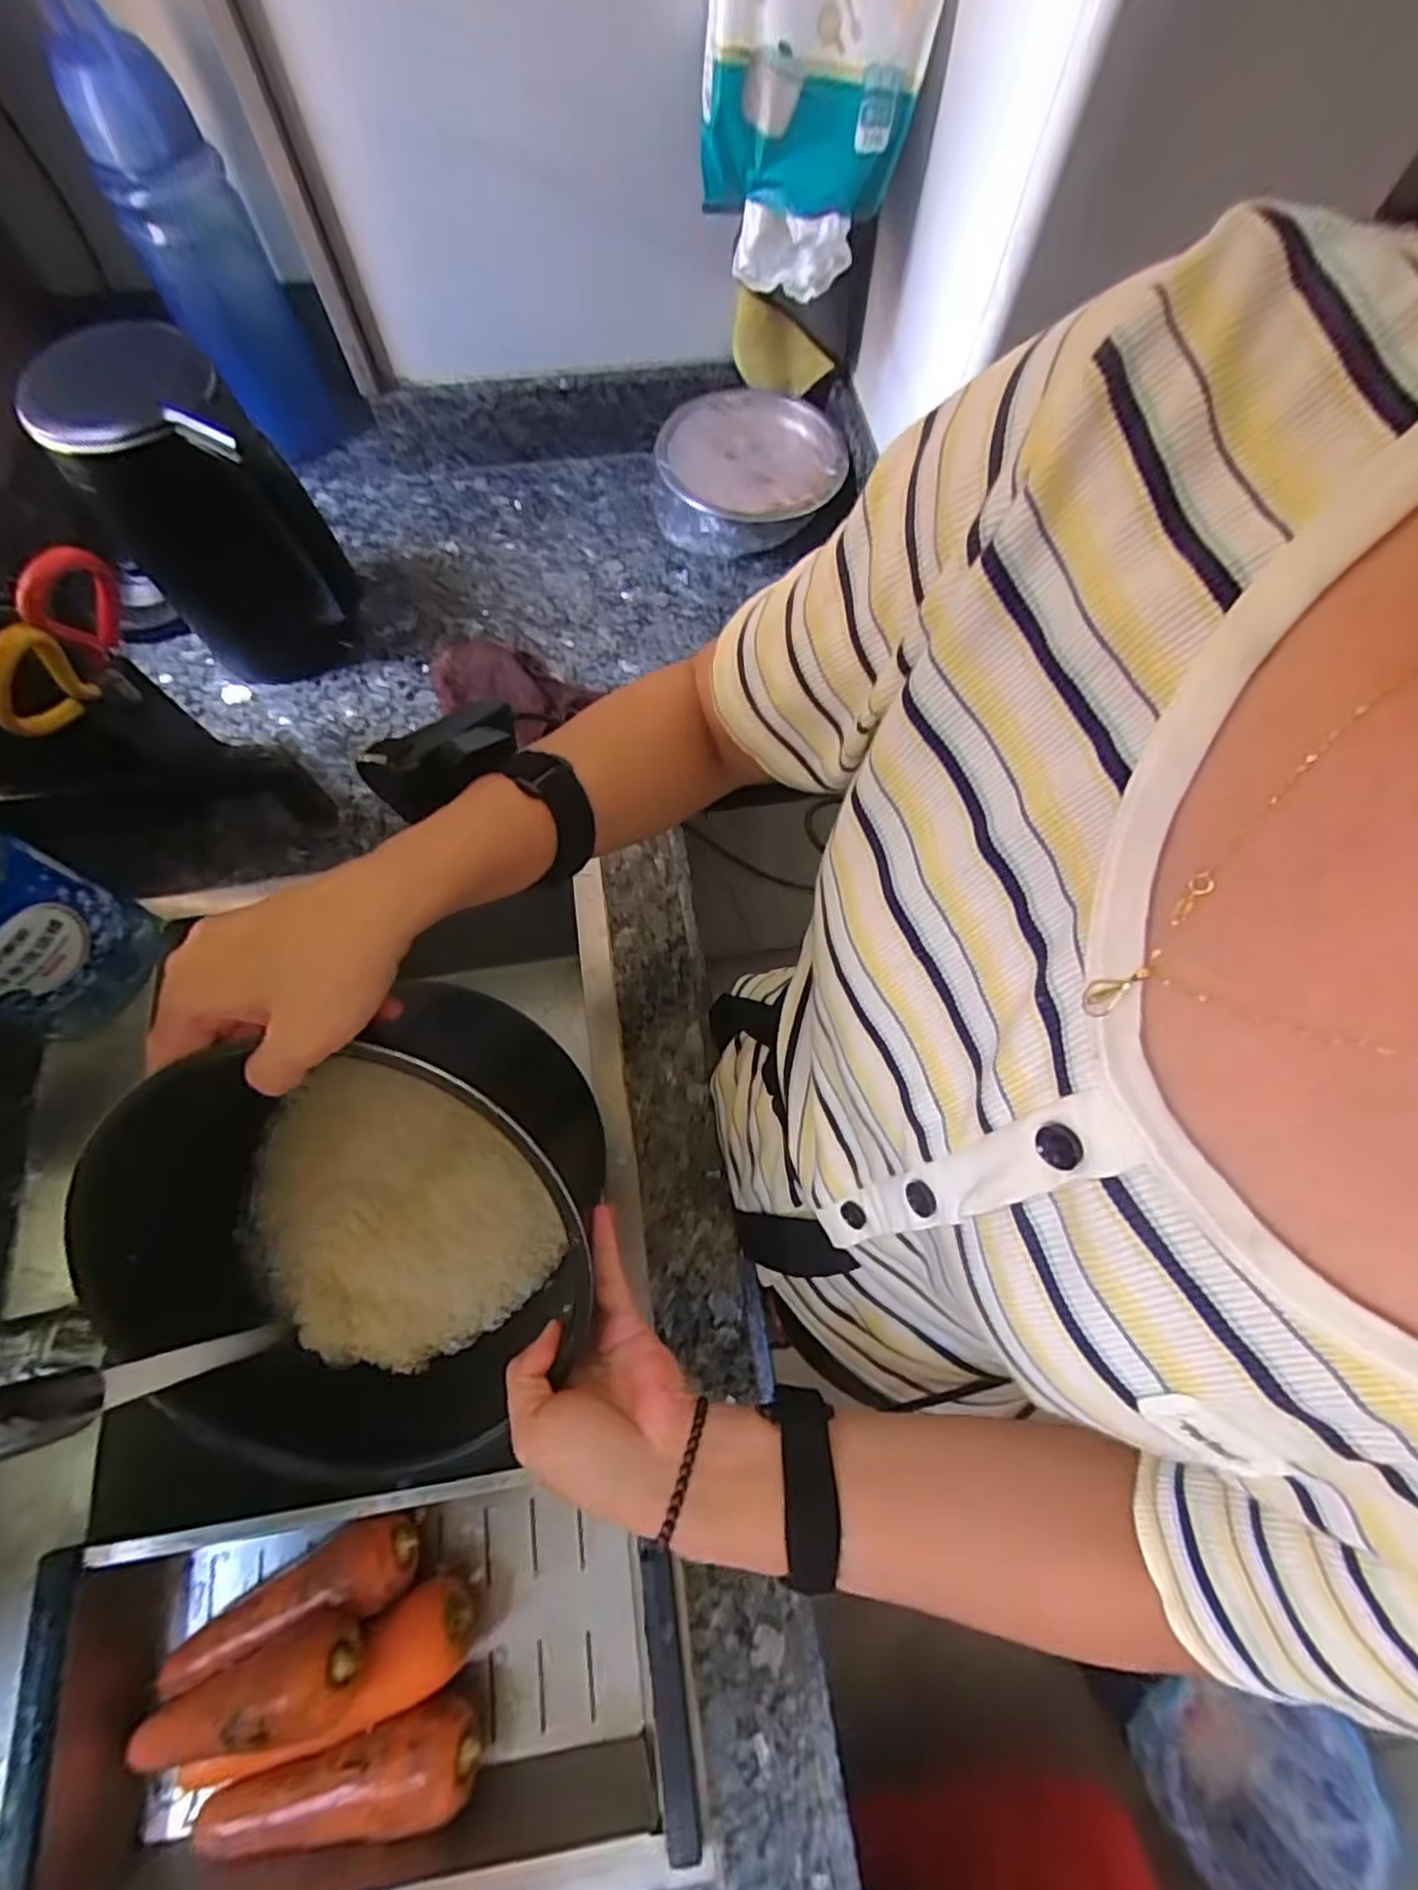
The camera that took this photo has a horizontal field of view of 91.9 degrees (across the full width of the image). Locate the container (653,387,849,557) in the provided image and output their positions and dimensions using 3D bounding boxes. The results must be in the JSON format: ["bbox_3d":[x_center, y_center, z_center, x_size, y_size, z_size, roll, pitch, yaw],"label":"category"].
[{"bbox_3d":[0.038,-0.489,0.721,0.185,0.076,0.170,1,70,-2],"label":"container"}]

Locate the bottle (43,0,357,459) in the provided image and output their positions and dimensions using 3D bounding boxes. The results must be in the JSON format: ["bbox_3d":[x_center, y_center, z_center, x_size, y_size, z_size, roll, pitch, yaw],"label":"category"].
[{"bbox_3d":[-0.454,-0.623,0.637,0.108,0.298,0.106,-27,73,-11],"label":"bottle"}]

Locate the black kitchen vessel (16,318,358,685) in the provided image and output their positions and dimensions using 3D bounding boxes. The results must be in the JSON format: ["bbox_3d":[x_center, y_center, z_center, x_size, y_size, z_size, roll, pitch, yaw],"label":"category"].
[{"bbox_3d":[-0.392,-0.326,0.563,0.124,0.242,0.136,-42,76,-15],"label":"black kitchen vessel"}]

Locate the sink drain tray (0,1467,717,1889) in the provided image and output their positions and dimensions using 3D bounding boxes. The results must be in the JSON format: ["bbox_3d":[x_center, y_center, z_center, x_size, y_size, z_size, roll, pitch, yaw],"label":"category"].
[{"bbox_3d":[-0.206,0.466,0.431,0.390,0.073,0.197,-4,70,-3],"label":"sink drain tray"}]

